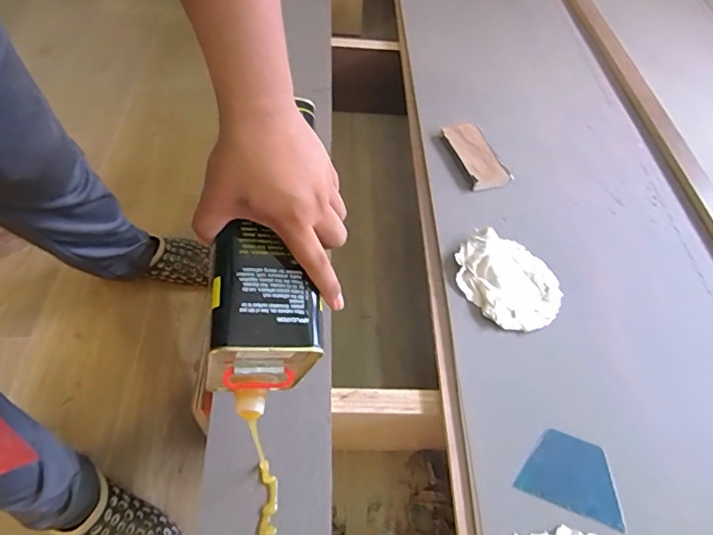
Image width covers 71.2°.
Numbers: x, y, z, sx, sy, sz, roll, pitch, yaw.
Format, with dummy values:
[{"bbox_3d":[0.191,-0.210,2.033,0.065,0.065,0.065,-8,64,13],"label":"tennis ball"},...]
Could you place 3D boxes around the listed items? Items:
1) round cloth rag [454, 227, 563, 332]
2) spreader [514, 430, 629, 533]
[{"bbox_3d":[0.256,0.015,0.832,0.154,0.037,0.183,-32,63,-24],"label":"round cloth rag"},{"bbox_3d":[0.294,0.280,0.676,0.135,0.005,0.098,20,56,9],"label":"spreader"}]

